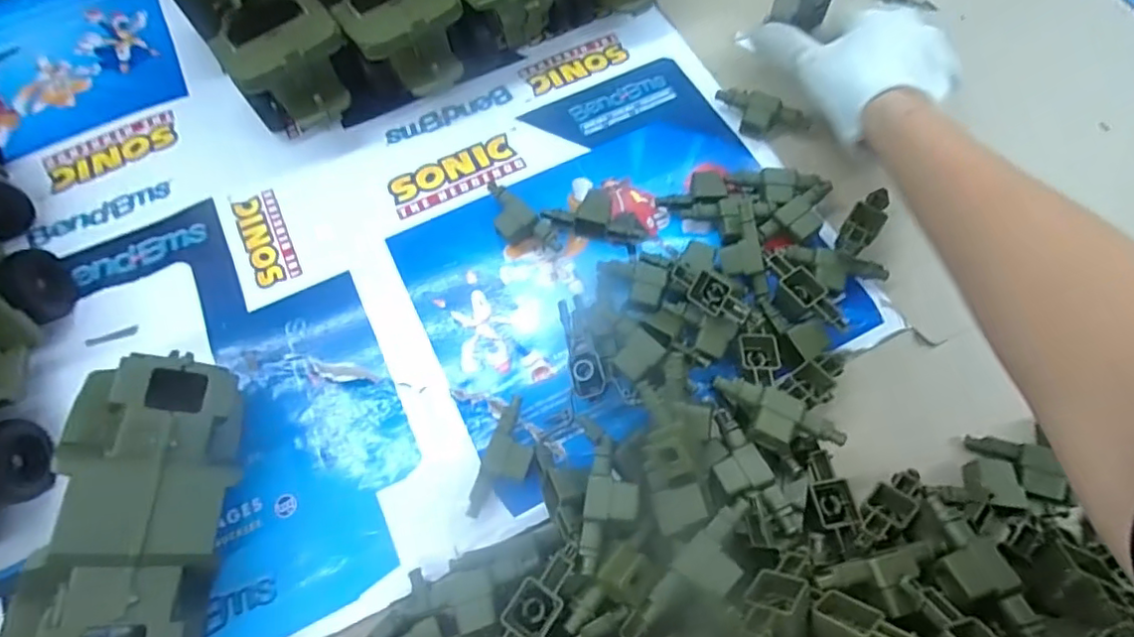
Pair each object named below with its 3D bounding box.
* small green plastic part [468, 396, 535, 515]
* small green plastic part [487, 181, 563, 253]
[{"bbox_3d":[-0.032,0.078,0.325,0.024,0.019,0.067,18,67,10],"label":"small green plastic part"},{"bbox_3d":[-0.033,-0.062,0.389,0.066,0.020,0.028,38,72,17],"label":"small green plastic part"}]

